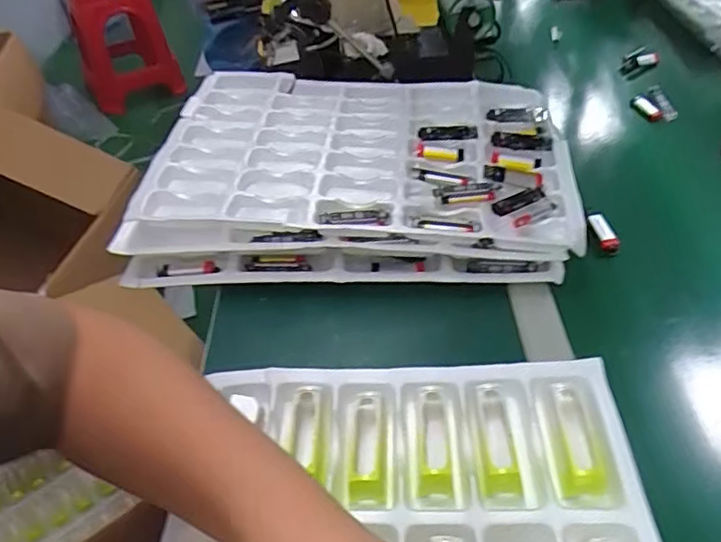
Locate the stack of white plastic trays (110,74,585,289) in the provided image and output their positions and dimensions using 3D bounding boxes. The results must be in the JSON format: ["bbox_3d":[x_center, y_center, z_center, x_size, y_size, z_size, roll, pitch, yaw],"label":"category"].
[{"bbox_3d":[0.001,-0.125,0.683,0.449,0.072,0.333,1,43,4],"label":"stack of white plastic trays"}]

